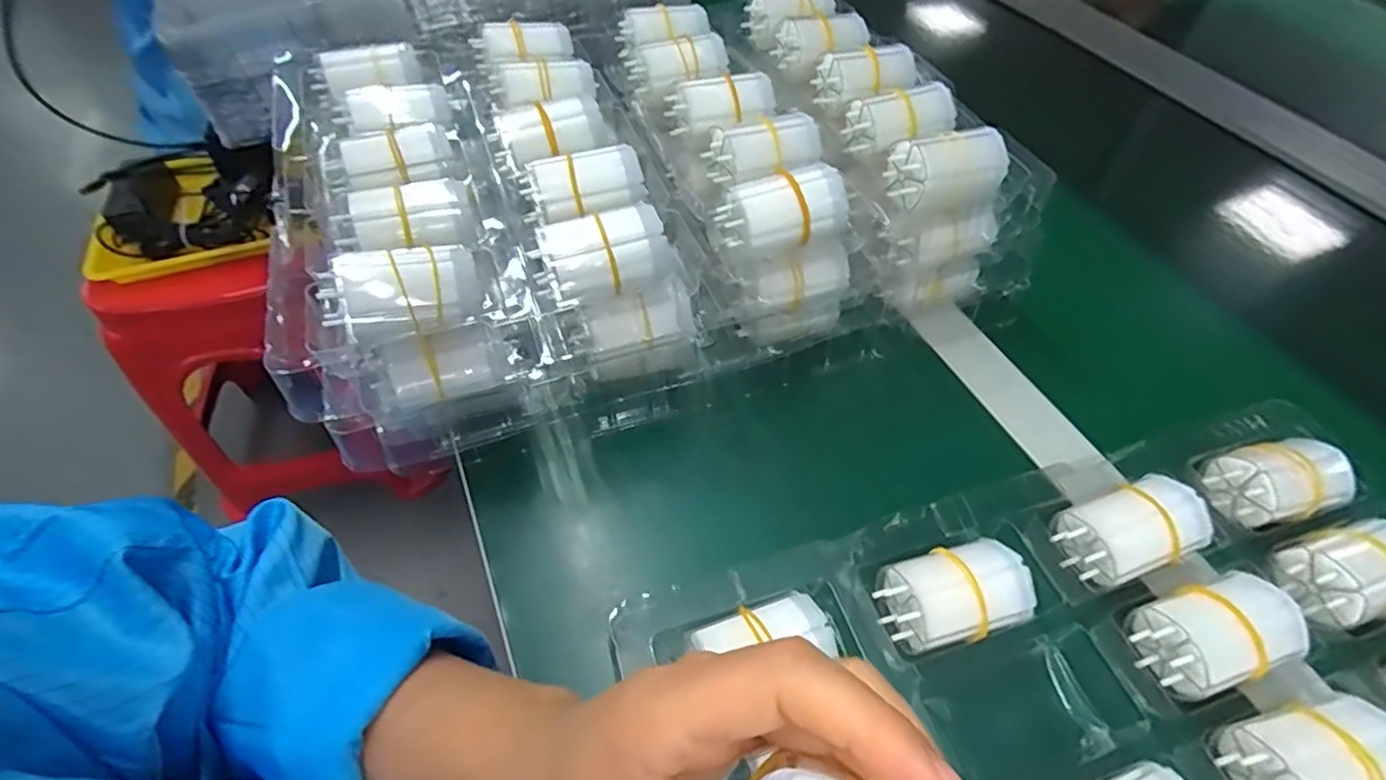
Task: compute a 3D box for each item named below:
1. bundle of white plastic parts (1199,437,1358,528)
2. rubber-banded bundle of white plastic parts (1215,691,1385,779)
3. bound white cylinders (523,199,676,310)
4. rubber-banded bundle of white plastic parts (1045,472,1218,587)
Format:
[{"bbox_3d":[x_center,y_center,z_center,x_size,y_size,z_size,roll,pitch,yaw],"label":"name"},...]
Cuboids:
[{"bbox_3d":[0.307,0.046,0.331,0.058,0.031,0.039,-12,53,-11],"label":"bundle of white plastic parts"},{"bbox_3d":[0.244,0.146,0.249,0.060,0.034,0.039,-11,53,-10],"label":"rubber-banded bundle of white plastic parts"},{"bbox_3d":[-0.042,-0.063,0.298,0.063,0.032,0.026,-17,54,-14],"label":"bound white cylinders"},{"bbox_3d":[0.210,0.067,0.303,0.058,0.029,0.038,-14,54,-12],"label":"rubber-banded bundle of white plastic parts"}]

